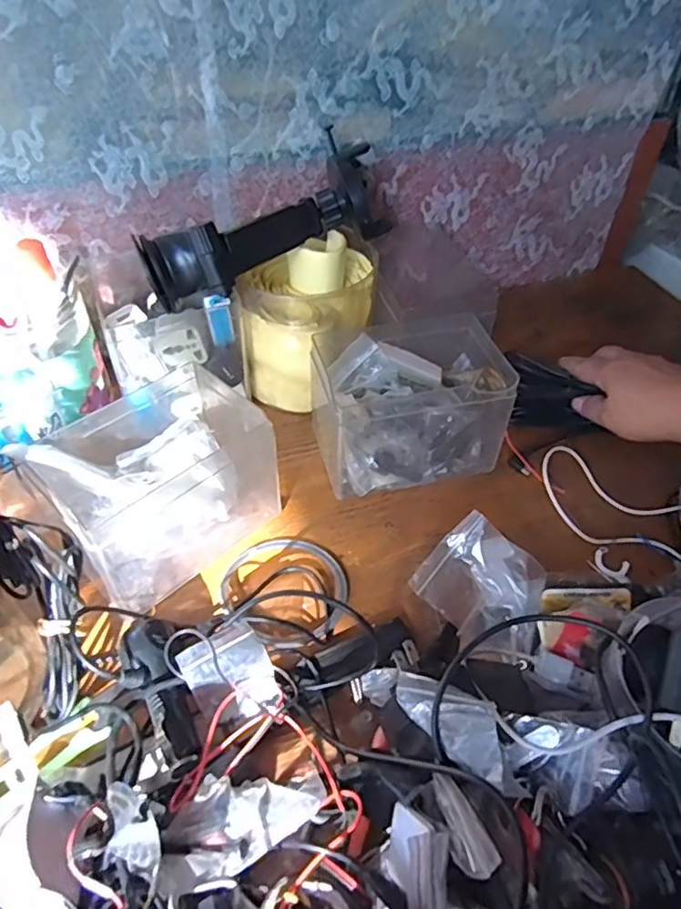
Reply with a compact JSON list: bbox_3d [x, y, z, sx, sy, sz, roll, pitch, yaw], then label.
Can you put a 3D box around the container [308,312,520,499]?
[{"bbox_3d":[0.050,-0.046,0.479,0.140,0.090,0.122,-9,45,-12],"label":"container"}]

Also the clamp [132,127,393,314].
[{"bbox_3d":[-0.059,-0.171,0.456,0.191,0.070,0.065,-29,51,-11],"label":"clamp"}]

